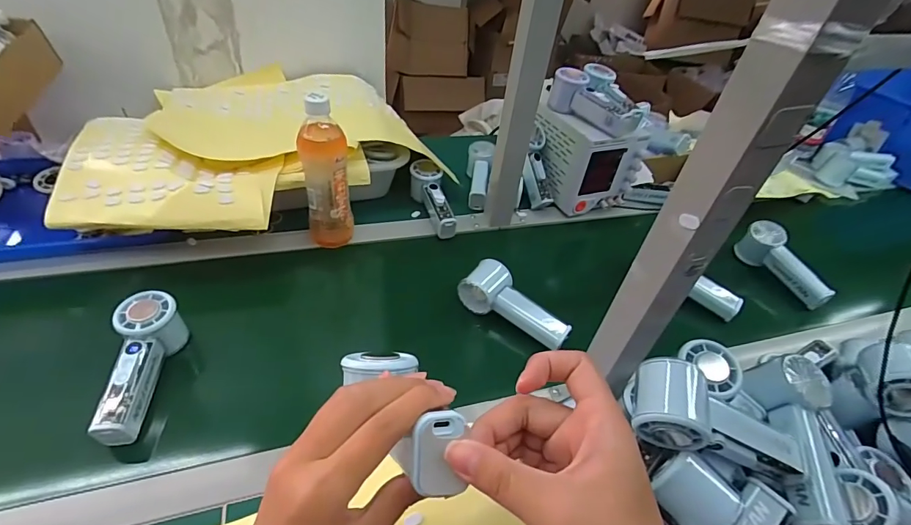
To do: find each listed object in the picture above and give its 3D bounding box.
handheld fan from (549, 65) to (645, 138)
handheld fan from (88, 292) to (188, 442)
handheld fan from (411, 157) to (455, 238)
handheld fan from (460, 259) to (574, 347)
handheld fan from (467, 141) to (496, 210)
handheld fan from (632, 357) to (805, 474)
[{"bbox_3d":[0.226,-0.265,0.706,0.052,0.055,0.163,-27,52,-32],"label":"handheld fan"},{"bbox_3d":[-0.334,0.110,0.456,0.050,0.056,0.157,-1,55,-10],"label":"handheld fan"},{"bbox_3d":[-0.035,-0.105,0.726,0.047,0.053,0.148,-12,62,-20],"label":"handheld fan"},{"bbox_3d":[0.080,0.057,0.569,0.150,0.045,0.055,33,48,25],"label":"handheld fan"},{"bbox_3d":[0.043,-0.168,0.798,0.042,0.047,0.162,5,55,-3],"label":"handheld fan"},{"bbox_3d":[0.227,0.140,0.378,0.149,0.063,0.064,21,42,-8],"label":"handheld fan"}]

